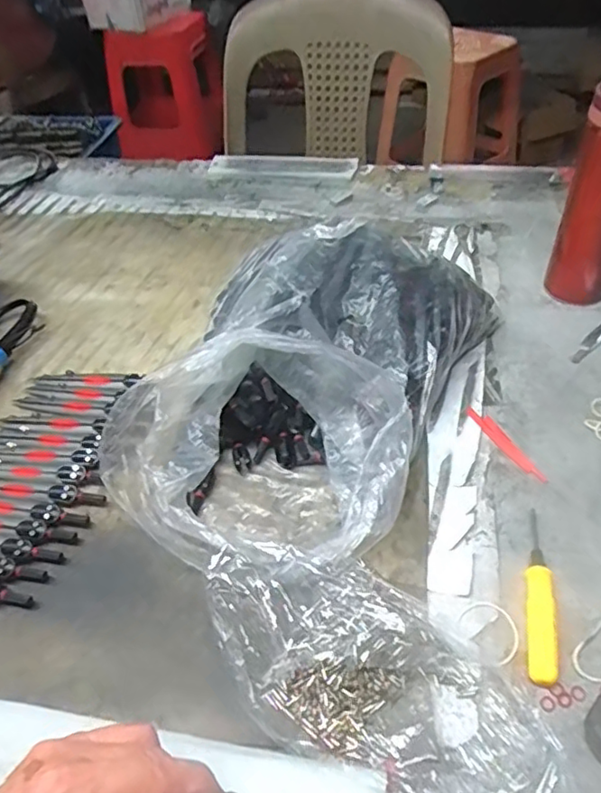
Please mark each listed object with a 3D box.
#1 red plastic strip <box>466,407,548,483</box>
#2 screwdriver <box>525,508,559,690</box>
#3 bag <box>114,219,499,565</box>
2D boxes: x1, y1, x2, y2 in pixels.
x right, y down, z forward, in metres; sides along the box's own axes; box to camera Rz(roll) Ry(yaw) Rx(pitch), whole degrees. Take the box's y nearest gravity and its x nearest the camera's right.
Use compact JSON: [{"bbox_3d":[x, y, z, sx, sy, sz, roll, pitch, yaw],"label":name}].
[{"bbox_3d":[0.156,0.035,0.466,0.012,0.005,0.083,-21,48,-15],"label":"red plastic strip"},{"bbox_3d":[0.147,0.118,0.378,0.016,0.014,0.115,7,47,11],"label":"screwdriver"},{"bbox_3d":[-0.001,-0.016,0.459,0.209,0.103,0.300,17,50,20],"label":"bag"}]

